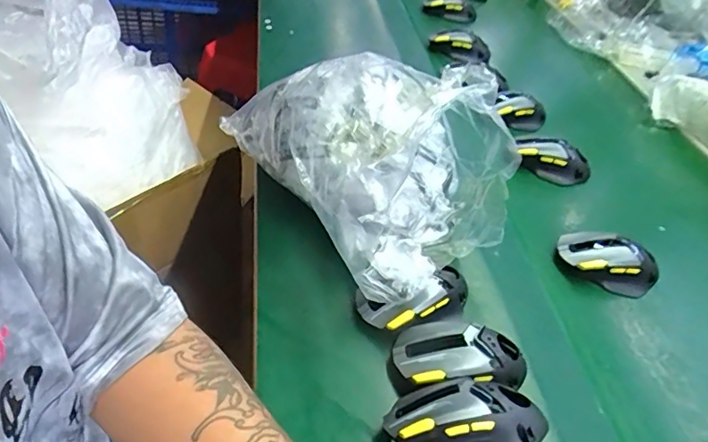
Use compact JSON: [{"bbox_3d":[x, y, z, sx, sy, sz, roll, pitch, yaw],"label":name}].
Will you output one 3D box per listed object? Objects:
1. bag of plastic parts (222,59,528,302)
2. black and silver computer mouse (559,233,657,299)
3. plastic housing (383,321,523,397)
[{"bbox_3d":[0.017,-0.099,0.535,0.177,0.162,0.340,-19,54,-28],"label":"bag of plastic parts"},{"bbox_3d":[0.286,0.047,0.567,0.110,0.048,0.055,22,46,8],"label":"black and silver computer mouse"},{"bbox_3d":[0.093,0.123,0.453,0.122,0.042,0.065,0,44,-6],"label":"plastic housing"}]

